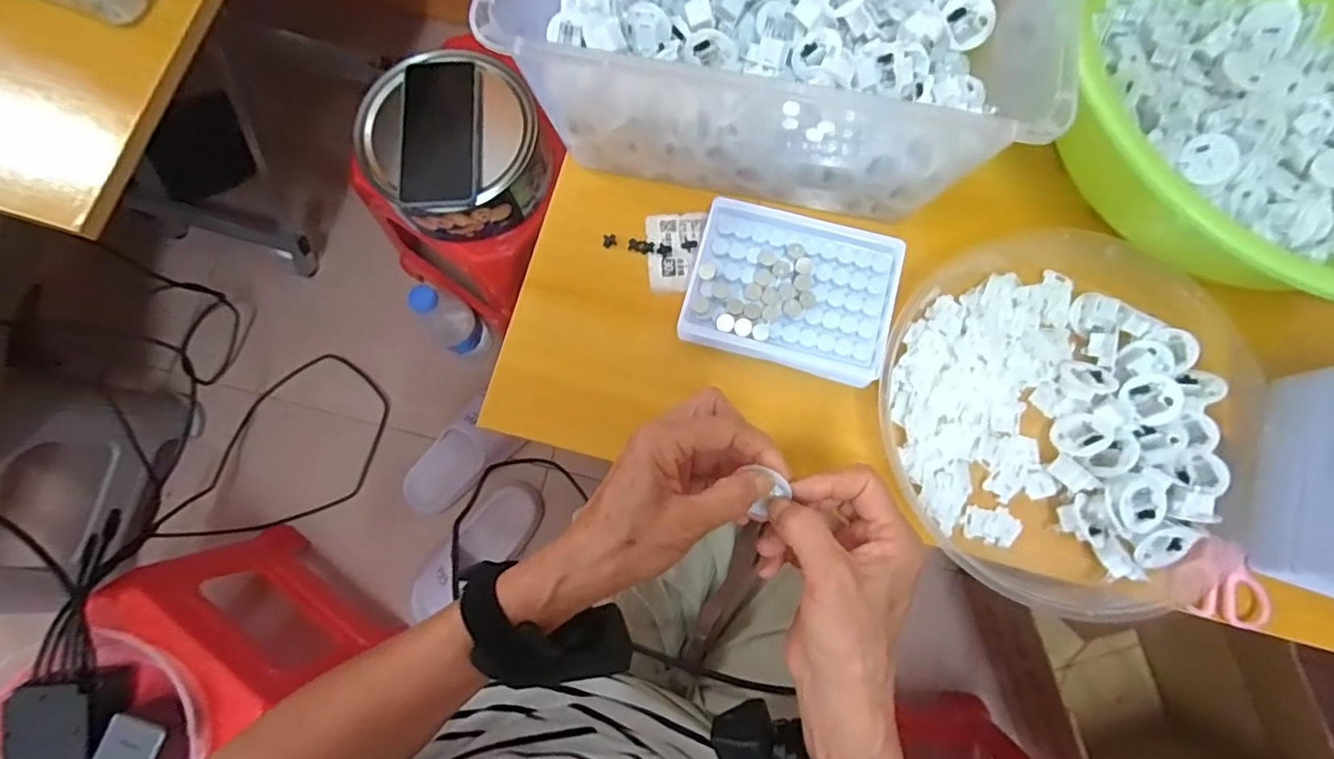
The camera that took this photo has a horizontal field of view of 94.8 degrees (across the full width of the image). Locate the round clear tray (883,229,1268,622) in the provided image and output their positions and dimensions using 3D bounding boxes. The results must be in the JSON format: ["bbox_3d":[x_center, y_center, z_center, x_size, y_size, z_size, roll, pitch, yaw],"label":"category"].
[{"bbox_3d":[0.262,0.018,0.392,0.235,0.035,0.245,0,78,0],"label":"round clear tray"}]

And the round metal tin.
[{"bbox_3d":[-0.222,-0.247,0.654,0.189,0.076,0.175,0,78,0],"label":"round metal tin"}]

